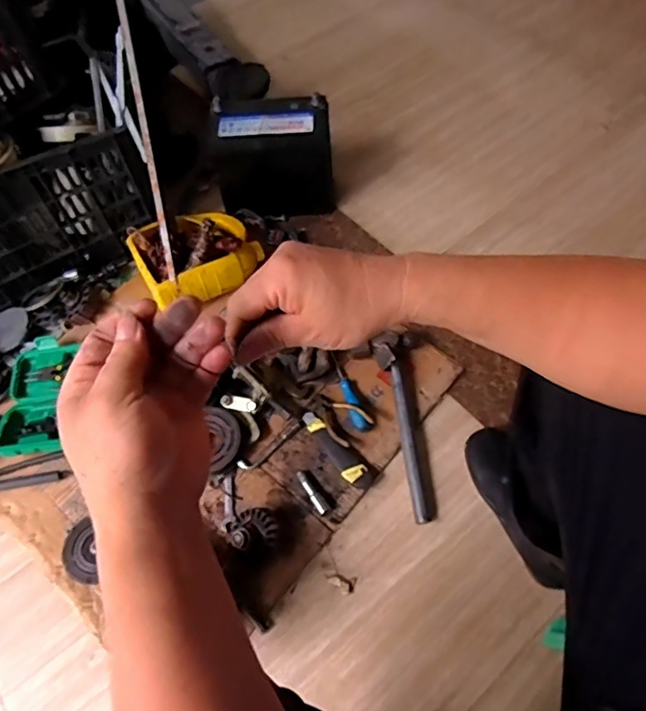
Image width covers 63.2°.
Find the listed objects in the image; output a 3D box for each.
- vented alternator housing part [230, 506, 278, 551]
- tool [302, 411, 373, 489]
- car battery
[{"bbox_3d":[-0.105,0.265,0.788,0.080,0.058,0.064,-13,61,-4],"label":"vented alternator housing part"},{"bbox_3d":[0.018,0.152,0.854,0.040,0.032,0.157,-39,66,-17],"label":"tool"},{"bbox_3d":[-0.096,-0.401,1.080,0.229,0.203,0.139,-10,61,-3],"label":"car battery"}]

